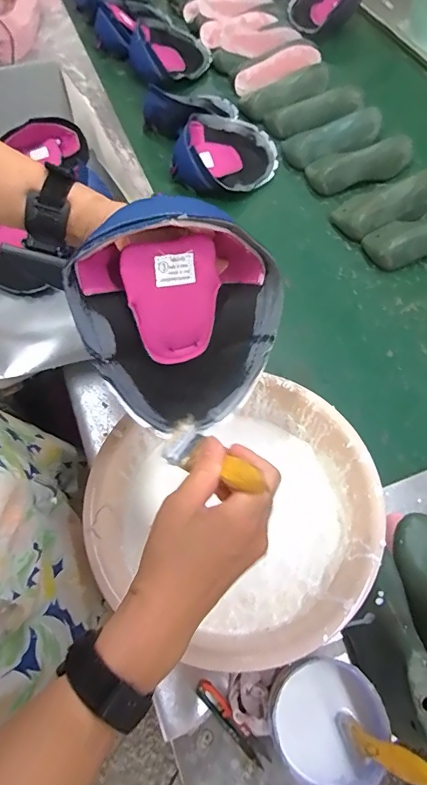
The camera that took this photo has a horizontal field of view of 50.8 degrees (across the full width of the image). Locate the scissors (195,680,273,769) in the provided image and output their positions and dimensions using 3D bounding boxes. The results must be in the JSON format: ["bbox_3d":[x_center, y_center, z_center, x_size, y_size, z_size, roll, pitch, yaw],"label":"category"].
[{"bbox_3d":[0.020,0.344,0.467,0.019,0.020,0.096,-40,68,-18],"label":"scissors"}]

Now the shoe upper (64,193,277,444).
[{"bbox_3d":[-0.030,-0.068,0.407,0.174,0.200,0.100,-40,32,-11],"label":"shoe upper"}]

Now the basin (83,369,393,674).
[{"bbox_3d":[0.025,0.137,0.514,0.301,0.105,0.292,-18,63,-8],"label":"basin"}]

